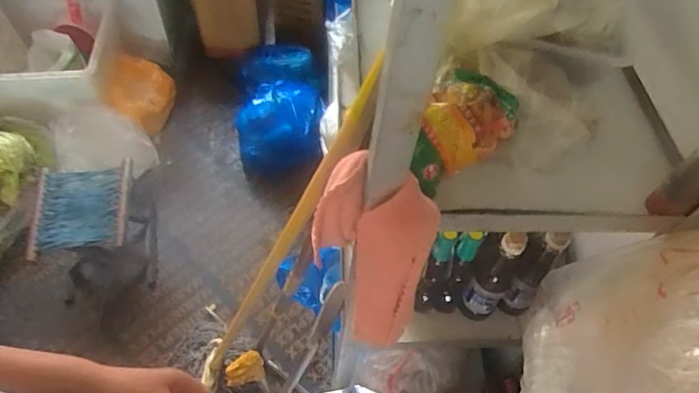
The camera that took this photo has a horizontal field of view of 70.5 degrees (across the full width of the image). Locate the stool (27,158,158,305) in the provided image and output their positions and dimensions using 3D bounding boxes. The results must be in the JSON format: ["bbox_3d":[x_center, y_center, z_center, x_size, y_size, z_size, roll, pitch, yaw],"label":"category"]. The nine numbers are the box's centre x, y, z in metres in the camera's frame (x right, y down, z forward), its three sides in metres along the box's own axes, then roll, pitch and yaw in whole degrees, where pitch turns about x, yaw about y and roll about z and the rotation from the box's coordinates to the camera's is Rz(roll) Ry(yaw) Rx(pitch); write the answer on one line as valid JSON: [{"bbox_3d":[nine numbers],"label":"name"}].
[{"bbox_3d":[-0.779,0.117,1.525,0.294,0.347,0.289,-8,56,-9],"label":"stool"}]

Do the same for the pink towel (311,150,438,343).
[{"bbox_3d":[0.017,0.075,0.605,0.153,0.285,0.071,28,58,15],"label":"pink towel"}]

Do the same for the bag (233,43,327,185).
[{"bbox_3d":[-0.261,-0.363,1.921,0.335,0.237,0.598,-1,55,-5],"label":"bag"}]

